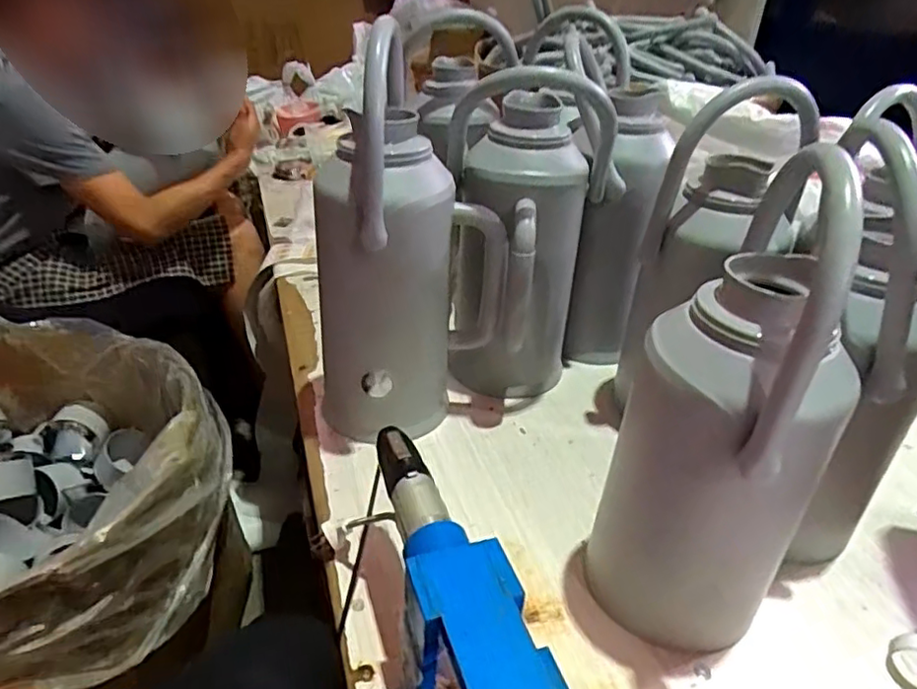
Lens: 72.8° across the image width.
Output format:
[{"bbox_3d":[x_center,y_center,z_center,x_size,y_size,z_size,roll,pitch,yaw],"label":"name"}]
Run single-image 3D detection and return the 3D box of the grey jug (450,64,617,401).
[{"bbox_3d":[0.090,-0.121,0.798,0.212,0.414,0.157,-22,39,-33],"label":"grey jug"}]

